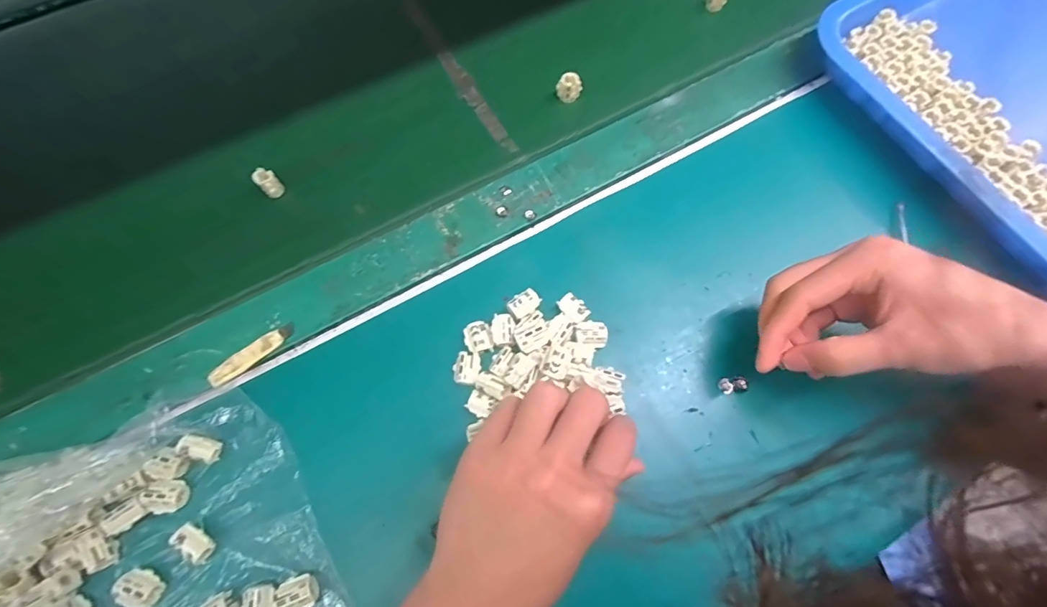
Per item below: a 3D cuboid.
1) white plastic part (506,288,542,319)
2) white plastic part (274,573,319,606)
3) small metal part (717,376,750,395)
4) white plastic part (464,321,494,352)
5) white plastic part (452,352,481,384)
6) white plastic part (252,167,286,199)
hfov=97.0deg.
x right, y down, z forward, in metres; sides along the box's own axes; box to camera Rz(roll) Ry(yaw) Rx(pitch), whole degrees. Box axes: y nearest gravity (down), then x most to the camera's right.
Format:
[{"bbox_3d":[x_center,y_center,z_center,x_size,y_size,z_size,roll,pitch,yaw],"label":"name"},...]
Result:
[{"bbox_3d":[0.001,0.000,0.334,0.023,0.004,0.016,-37,73,-13],"label":"white plastic part"},{"bbox_3d":[-0.131,0.169,0.268,0.020,0.011,0.019,-20,71,-7],"label":"white plastic part"},{"bbox_3d":[0.148,0.058,0.327,0.020,0.004,0.012,-4,69,-1],"label":"small metal part"},{"bbox_3d":[-0.032,0.022,0.324,0.019,0.005,0.021,-12,70,-5],"label":"white plastic part"},{"bbox_3d":[-0.039,0.043,0.315,0.018,0.004,0.022,10,70,4],"label":"white plastic part"},{"bbox_3d":[-0.204,-0.097,0.371,0.015,0.021,0.015,41,74,14],"label":"white plastic part"}]

